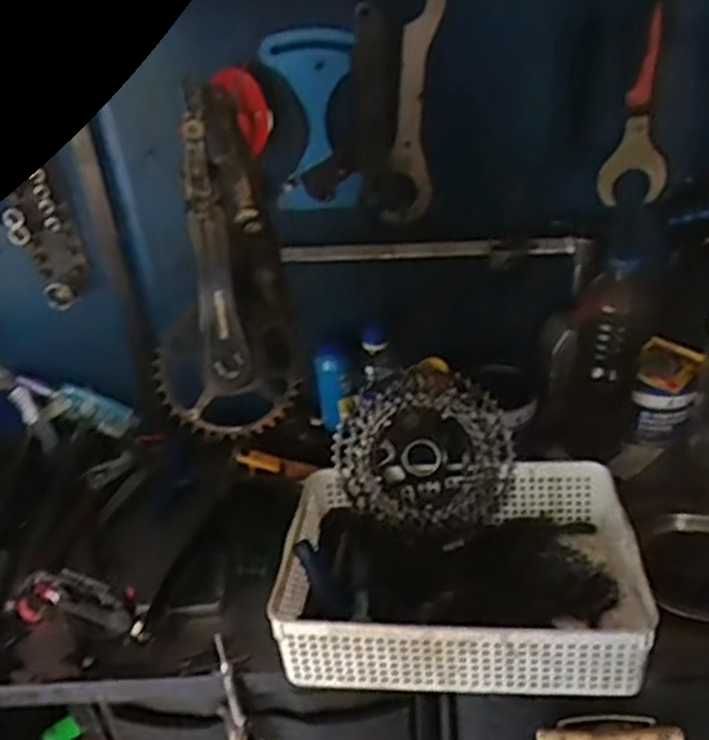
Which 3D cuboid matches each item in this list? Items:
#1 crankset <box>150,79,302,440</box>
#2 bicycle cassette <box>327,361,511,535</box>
[{"bbox_3d":[-0.129,-0.085,0.687,0.130,0.282,0.097,-9,31,-6],"label":"crankset"},{"bbox_3d":[0.079,0.093,0.865,0.185,0.185,0.045,-43,-3,8],"label":"bicycle cassette"}]

